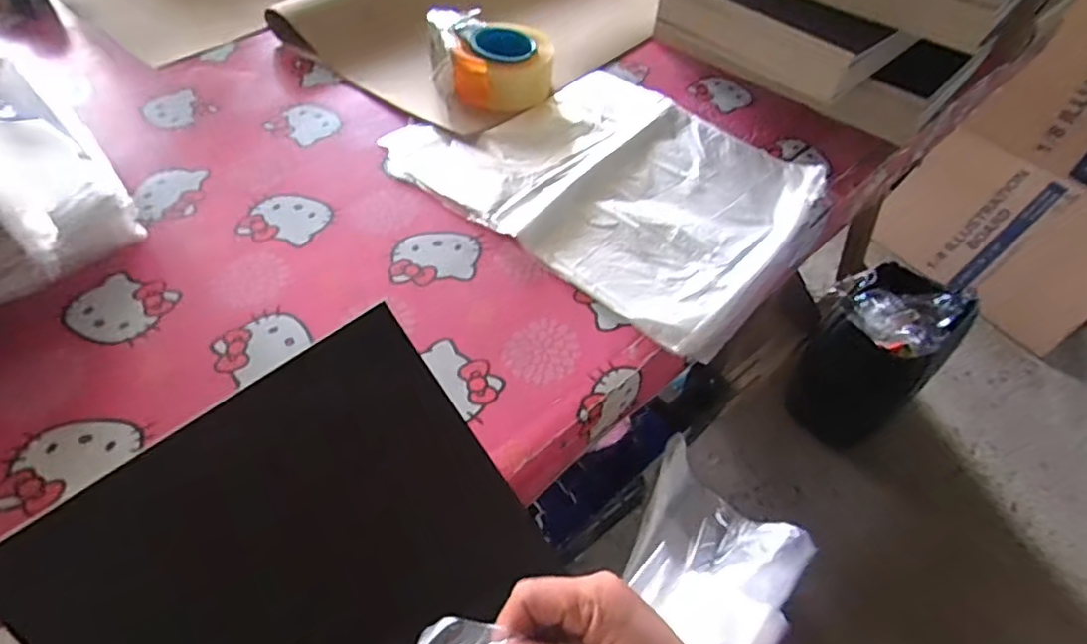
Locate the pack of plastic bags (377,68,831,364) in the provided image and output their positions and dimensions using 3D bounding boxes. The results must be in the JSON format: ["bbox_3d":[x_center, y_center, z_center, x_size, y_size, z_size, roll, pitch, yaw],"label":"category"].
[{"bbox_3d":[0.077,-0.166,0.660,0.412,0.028,0.316,36,57,22],"label":"pack of plastic bags"}]

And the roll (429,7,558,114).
[{"bbox_3d":[-0.063,-0.333,0.752,0.136,0.053,0.150,-13,53,-15],"label":"roll"}]

